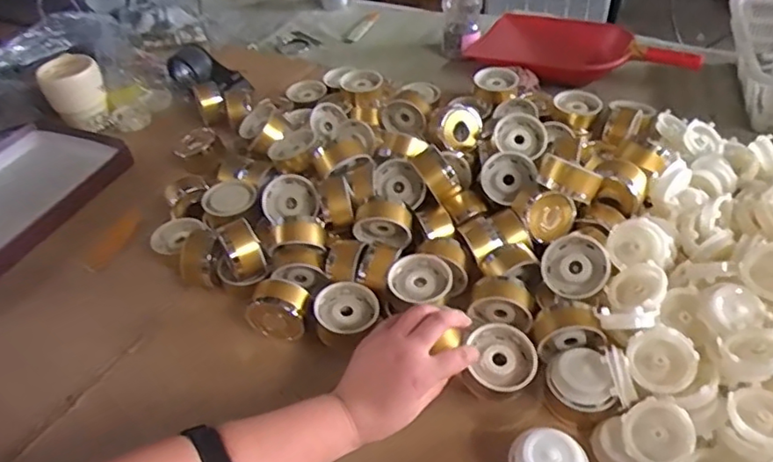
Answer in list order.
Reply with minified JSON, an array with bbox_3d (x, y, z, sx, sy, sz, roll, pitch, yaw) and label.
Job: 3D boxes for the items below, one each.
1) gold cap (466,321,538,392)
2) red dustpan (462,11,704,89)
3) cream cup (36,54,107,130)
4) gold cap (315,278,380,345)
[{"bbox_3d":[0.110,0.123,0.564,0.063,0.031,0.063,-1,54,1],"label":"gold cap"},{"bbox_3d":[0.321,-0.297,1.027,0.371,0.069,0.159,24,51,28],"label":"red dustpan"},{"bbox_3d":[-0.527,-0.238,1.005,0.092,0.084,0.101,-27,47,-21],"label":"cream cup"},{"bbox_3d":[-0.042,0.086,0.637,0.066,0.029,0.065,-8,43,-3],"label":"gold cap"}]

